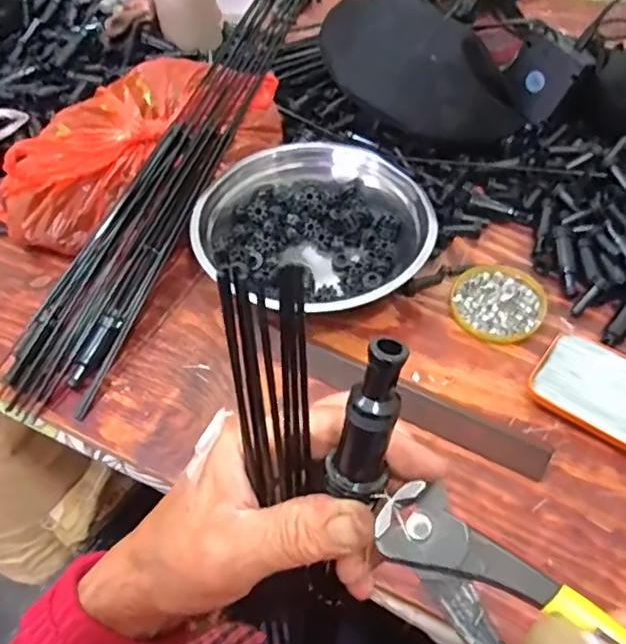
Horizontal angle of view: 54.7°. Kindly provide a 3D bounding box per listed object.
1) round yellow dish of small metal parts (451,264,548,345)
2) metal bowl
[{"bbox_3d":[0.171,-0.019,0.559,0.081,0.010,0.083,-2,52,2],"label":"round yellow dish of small metal parts"},{"bbox_3d":[-0.003,-0.089,0.576,0.213,0.076,0.207,-2,52,2],"label":"metal bowl"}]

